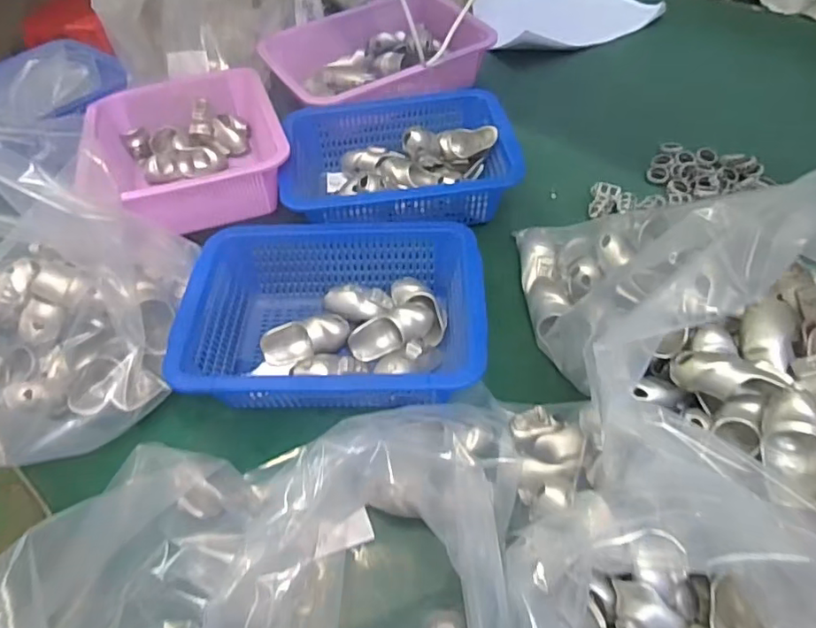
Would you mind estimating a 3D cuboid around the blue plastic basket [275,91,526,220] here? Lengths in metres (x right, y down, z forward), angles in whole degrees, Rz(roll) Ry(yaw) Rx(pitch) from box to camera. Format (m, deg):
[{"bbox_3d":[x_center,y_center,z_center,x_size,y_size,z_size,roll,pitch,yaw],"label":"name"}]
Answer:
[{"bbox_3d":[-0.014,-0.179,0.686,0.259,0.069,0.189,-9,50,-3],"label":"blue plastic basket"}]

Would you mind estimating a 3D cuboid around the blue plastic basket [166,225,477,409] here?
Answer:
[{"bbox_3d":[-0.071,-0.003,0.553,0.261,0.074,0.198,-1,51,4],"label":"blue plastic basket"}]

